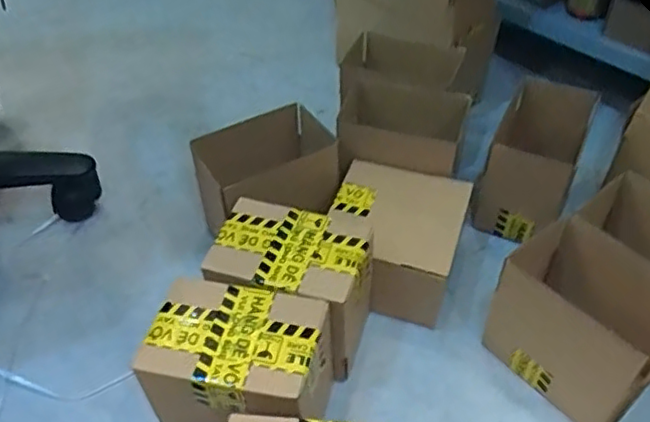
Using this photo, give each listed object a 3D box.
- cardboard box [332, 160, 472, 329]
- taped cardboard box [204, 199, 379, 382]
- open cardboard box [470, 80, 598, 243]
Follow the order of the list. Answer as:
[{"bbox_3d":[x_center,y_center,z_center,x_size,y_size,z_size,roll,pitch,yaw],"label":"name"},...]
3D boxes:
[{"bbox_3d":[0.088,0.033,0.766,0.145,0.110,0.155,13,50,14],"label":"cardboard box"},{"bbox_3d":[-0.034,0.091,0.681,0.151,0.159,0.113,16,49,16],"label":"taped cardboard box"},{"bbox_3d":[0.271,-0.061,0.818,0.101,0.145,0.157,19,52,19],"label":"open cardboard box"}]

